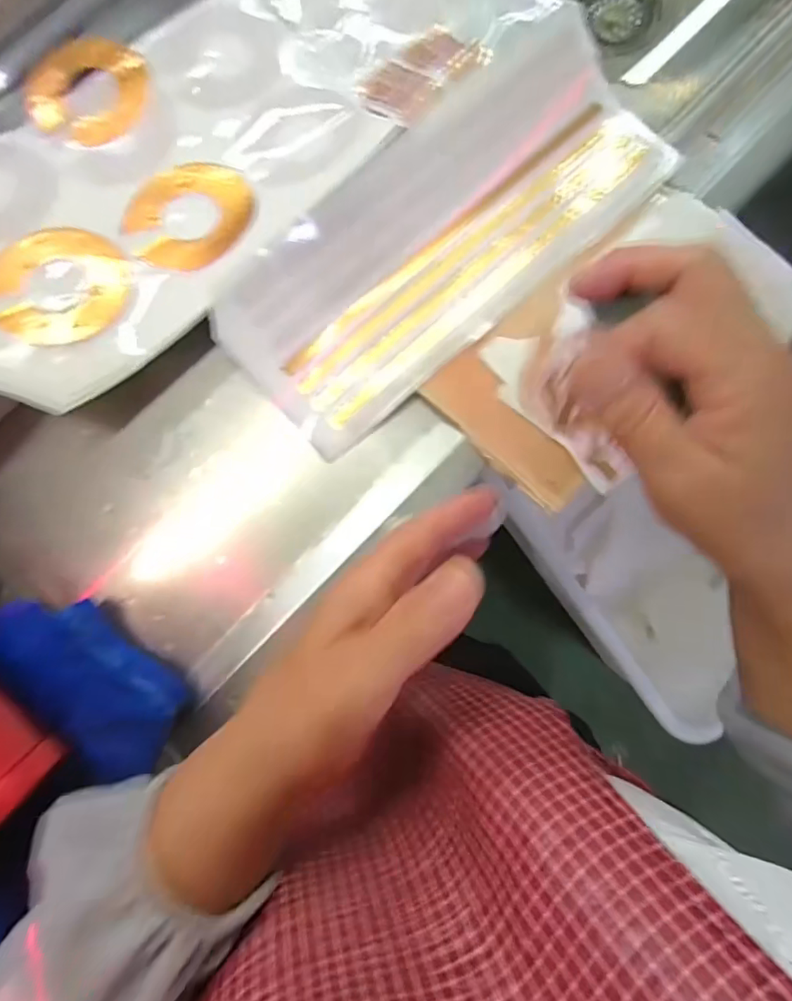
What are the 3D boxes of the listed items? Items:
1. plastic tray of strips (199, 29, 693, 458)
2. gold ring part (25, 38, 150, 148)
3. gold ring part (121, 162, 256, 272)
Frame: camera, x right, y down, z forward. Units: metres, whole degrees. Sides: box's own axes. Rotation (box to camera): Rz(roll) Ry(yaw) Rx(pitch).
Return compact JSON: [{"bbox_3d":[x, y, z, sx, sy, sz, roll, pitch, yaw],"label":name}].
[{"bbox_3d":[0.034,-0.176,0.345,0.320,0.028,0.133,-41,86,-5],"label":"plastic tray of strips"},{"bbox_3d":[-0.226,-0.298,0.372,0.080,0.017,0.087,0,83,-1],"label":"gold ring part"},{"bbox_3d":[-0.142,-0.197,0.354,0.085,0.013,0.081,0,83,-1],"label":"gold ring part"}]

